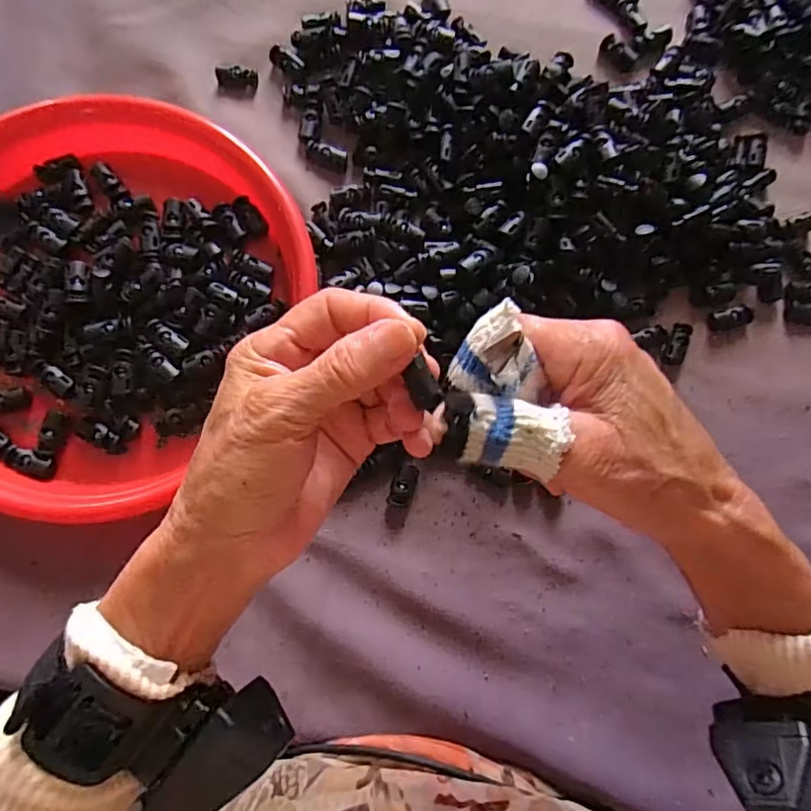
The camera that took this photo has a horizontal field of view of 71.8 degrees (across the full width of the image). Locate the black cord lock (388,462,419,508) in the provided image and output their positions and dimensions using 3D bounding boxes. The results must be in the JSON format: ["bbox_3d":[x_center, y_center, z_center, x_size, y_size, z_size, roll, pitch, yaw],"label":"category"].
[{"bbox_3d":[-0.001,0.050,0.347,0.013,0.008,0.027,21,81,0],"label":"black cord lock"}]

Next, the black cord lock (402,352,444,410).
[{"bbox_3d":[0.007,-0.008,0.198,0.009,0.006,0.019,-23,84,-6],"label":"black cord lock"}]

